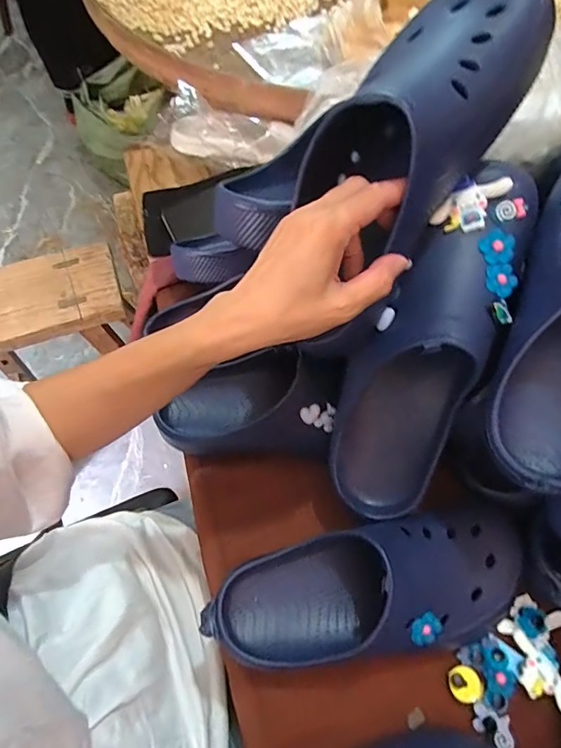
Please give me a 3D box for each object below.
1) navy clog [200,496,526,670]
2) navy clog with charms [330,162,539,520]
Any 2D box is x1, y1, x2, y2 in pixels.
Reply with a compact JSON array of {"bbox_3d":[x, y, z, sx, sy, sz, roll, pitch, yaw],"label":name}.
[{"bbox_3d":[0.074,0.170,0.362,0.264,0.083,0.108,-16,62,-7],"label":"navy clog"},{"bbox_3d":[0.111,-0.012,0.367,0.092,0.295,0.099,23,24,14],"label":"navy clog with charms"}]

